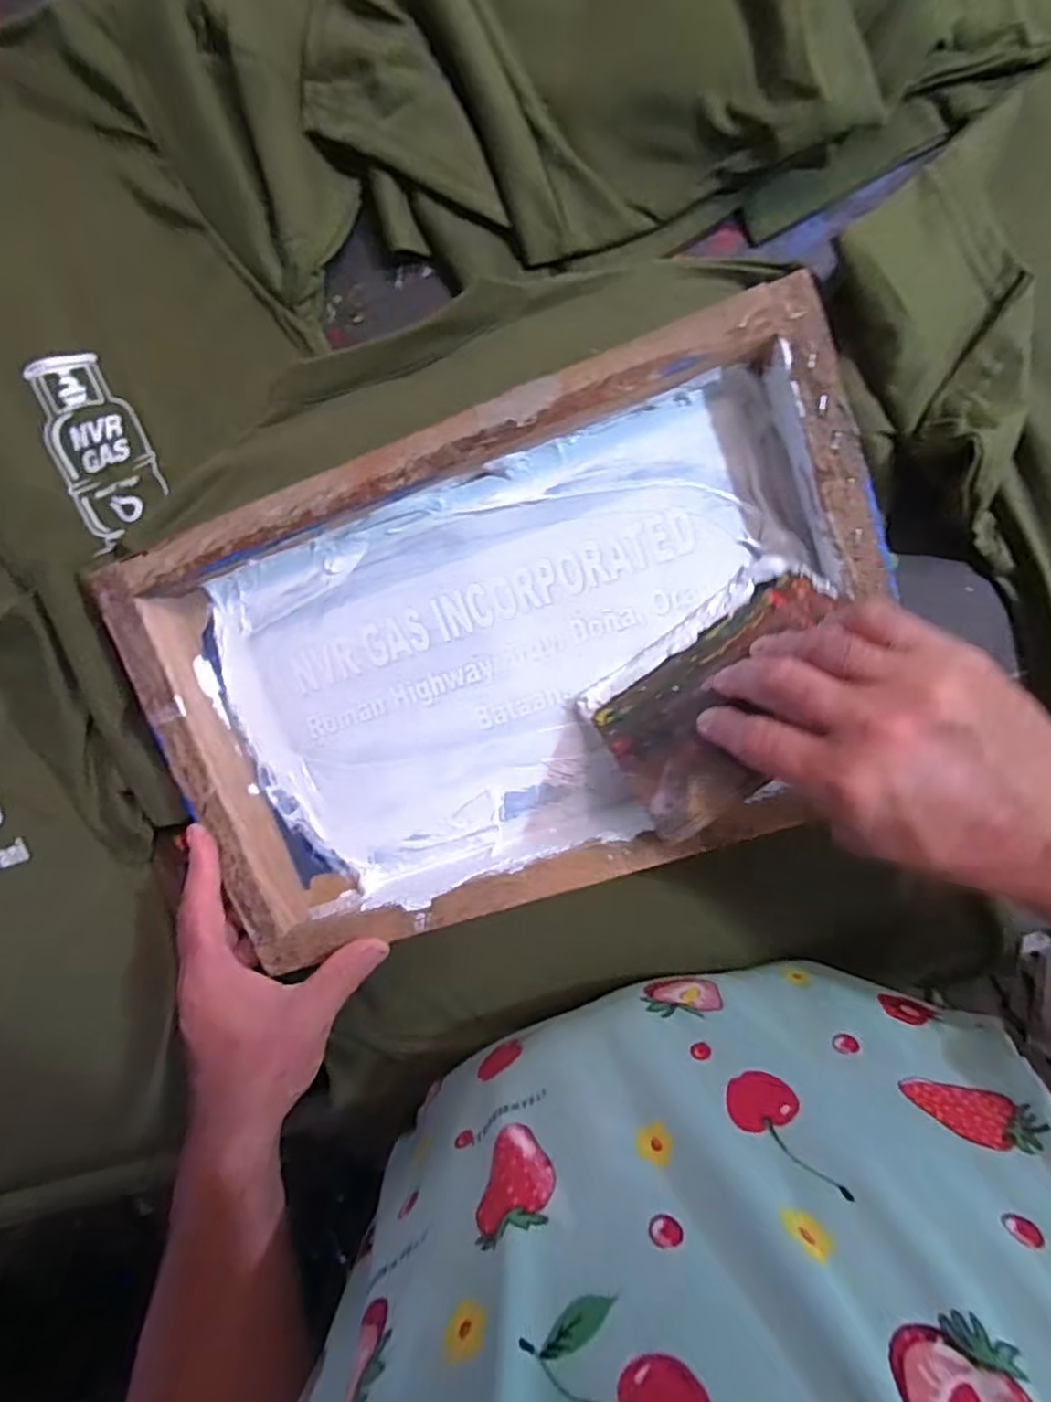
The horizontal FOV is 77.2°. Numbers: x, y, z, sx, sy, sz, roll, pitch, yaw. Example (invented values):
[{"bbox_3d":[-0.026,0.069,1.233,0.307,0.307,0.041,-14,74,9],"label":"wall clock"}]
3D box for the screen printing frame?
[{"bbox_3d":[-0.009,-0.017,0.394,0.421,0.054,0.274,-19,95,9],"label":"screen printing frame"}]

